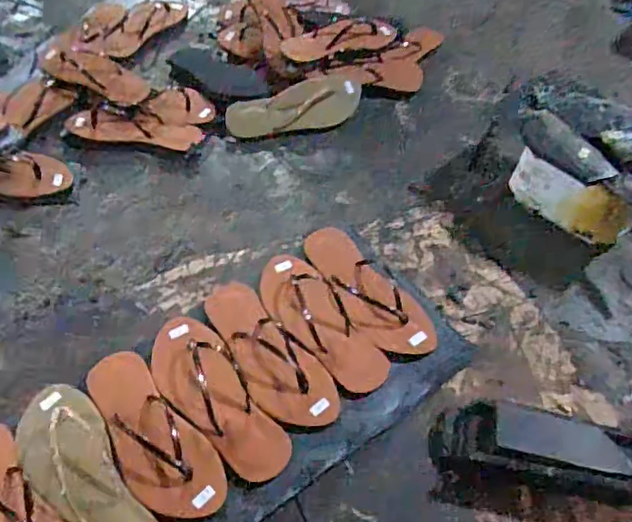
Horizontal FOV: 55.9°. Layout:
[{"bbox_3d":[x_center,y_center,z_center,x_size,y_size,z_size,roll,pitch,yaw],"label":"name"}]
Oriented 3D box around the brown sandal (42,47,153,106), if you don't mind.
[{"bbox_3d":[-0.419,-0.351,1.101,0.232,0.038,0.076,19,55,11],"label":"brown sandal"}]

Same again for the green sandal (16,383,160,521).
[{"bbox_3d":[-0.258,0.232,0.648,0.094,0.041,0.239,-30,60,-22],"label":"green sandal"}]

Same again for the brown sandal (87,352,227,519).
[{"bbox_3d":[-0.195,0.190,0.680,0.087,0.029,0.234,-34,62,-24],"label":"brown sandal"}]

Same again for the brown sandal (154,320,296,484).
[{"bbox_3d":[-0.125,0.156,0.714,0.091,0.030,0.238,-29,60,-22],"label":"brown sandal"}]

